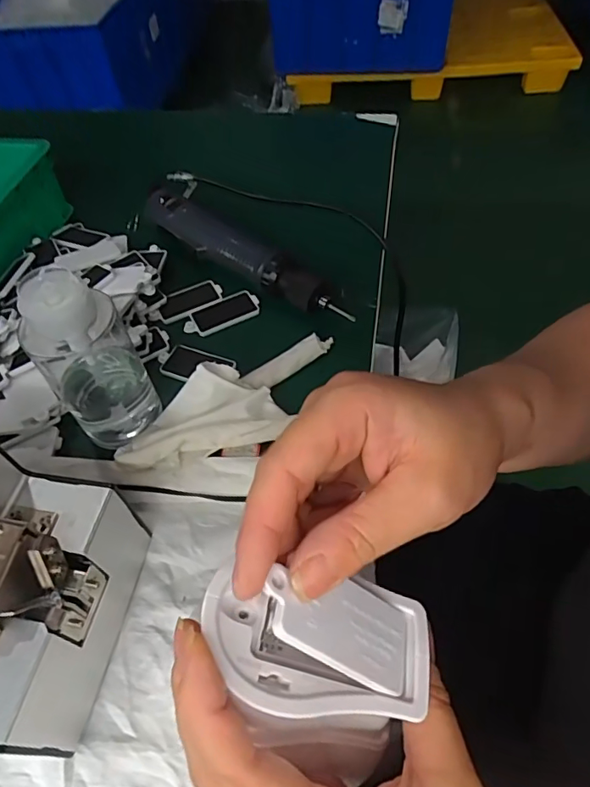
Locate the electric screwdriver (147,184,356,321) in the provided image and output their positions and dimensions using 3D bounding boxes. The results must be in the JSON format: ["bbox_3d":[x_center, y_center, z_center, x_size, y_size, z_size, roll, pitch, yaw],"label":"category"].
[{"bbox_3d":[-0.053,-0.133,0.491,0.254,0.035,0.044,35,64,25],"label":"electric screwdriver"}]

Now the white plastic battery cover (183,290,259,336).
[{"bbox_3d":[-0.068,-0.074,0.473,0.070,0.005,0.035,-25,57,-14],"label":"white plastic battery cover"}]

